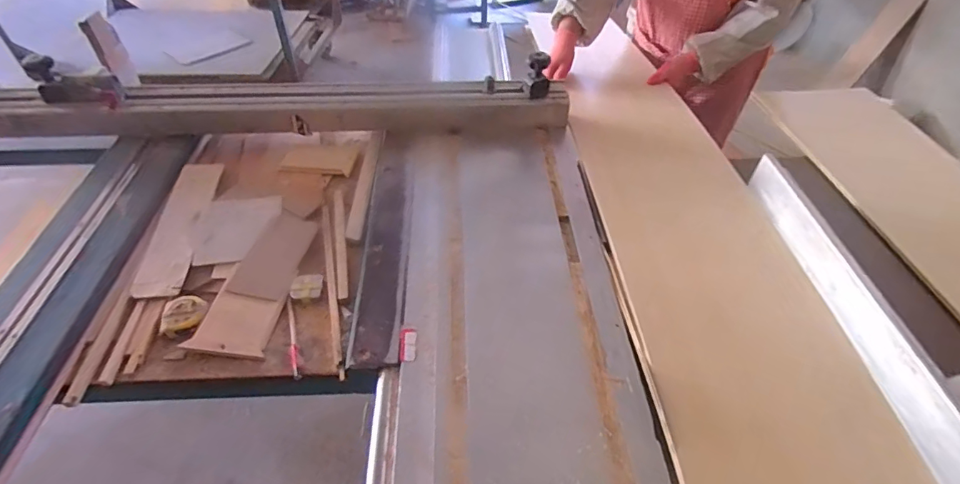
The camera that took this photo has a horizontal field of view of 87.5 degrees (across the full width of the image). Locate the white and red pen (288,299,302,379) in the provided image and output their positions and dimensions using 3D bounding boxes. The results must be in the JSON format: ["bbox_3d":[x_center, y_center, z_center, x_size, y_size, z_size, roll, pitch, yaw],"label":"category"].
[{"bbox_3d":[-0.250,0.128,0.669,0.010,0.010,0.128,-16,46,-13],"label":"white and red pen"}]

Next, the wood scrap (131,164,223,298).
[{"bbox_3d":[-0.485,-0.032,0.818,0.078,0.014,0.295,-9,49,0],"label":"wood scrap"}]

